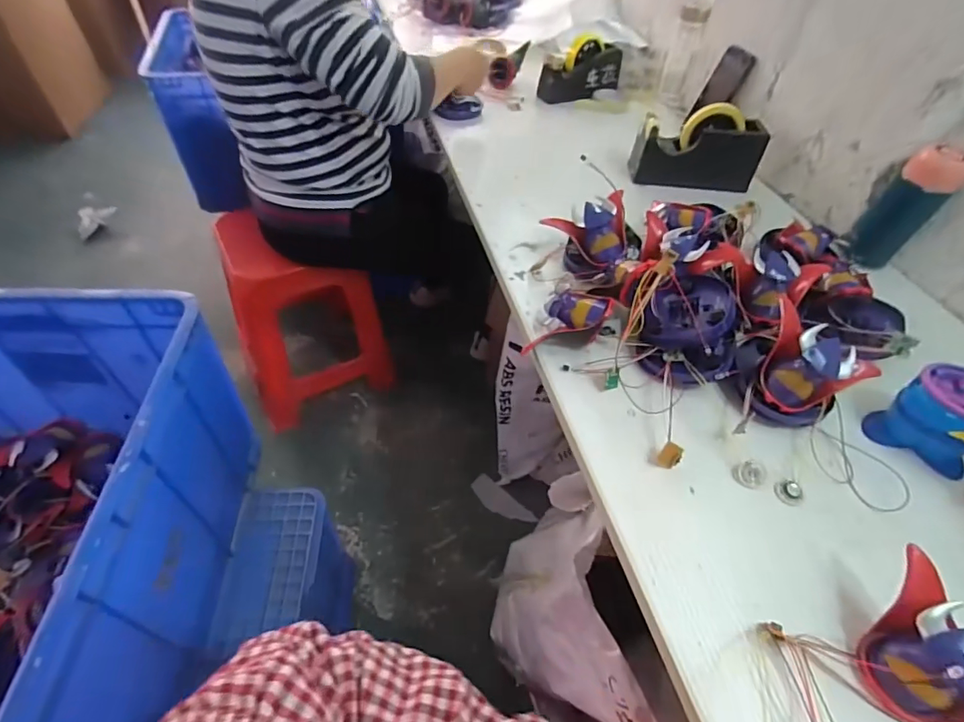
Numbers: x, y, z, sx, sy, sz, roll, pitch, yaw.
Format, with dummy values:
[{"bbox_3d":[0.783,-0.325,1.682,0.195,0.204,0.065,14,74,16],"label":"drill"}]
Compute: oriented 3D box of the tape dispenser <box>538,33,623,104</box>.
[{"bbox_3d":[0.213,-0.629,1.060,0.185,0.105,0.064,-15,52,-18],"label":"tape dispenser"}]

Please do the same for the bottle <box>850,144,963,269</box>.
[{"bbox_3d":[0.586,-0.212,0.679,0.051,0.160,0.072,-33,60,-29],"label":"bottle"}]

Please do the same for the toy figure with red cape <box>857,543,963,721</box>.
[{"bbox_3d":[0.337,0.224,0.358,0.079,0.065,0.120,-22,55,-23],"label":"toy figure with red cape"}]

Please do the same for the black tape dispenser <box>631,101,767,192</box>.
[{"bbox_3d":[0.364,-0.355,0.825,0.201,0.113,0.054,7,49,1],"label":"black tape dispenser"}]

